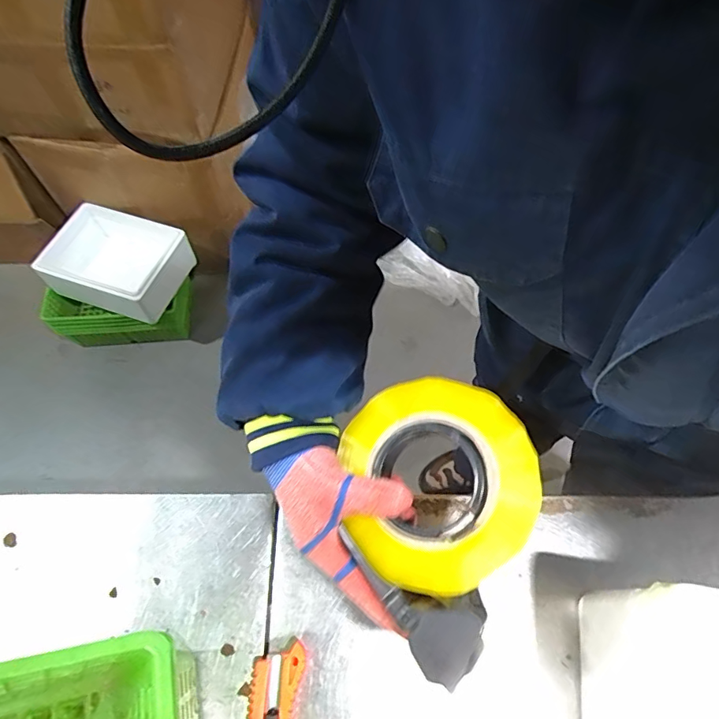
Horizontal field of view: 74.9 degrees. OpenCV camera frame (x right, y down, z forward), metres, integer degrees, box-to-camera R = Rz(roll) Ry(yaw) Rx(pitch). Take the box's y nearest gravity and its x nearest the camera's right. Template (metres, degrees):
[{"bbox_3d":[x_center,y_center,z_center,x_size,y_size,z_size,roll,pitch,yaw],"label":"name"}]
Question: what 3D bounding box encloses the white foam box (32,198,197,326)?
[{"bbox_3d":[-0.597,-0.242,1.178,0.295,0.138,0.226,16,63,8],"label":"white foam box"}]

